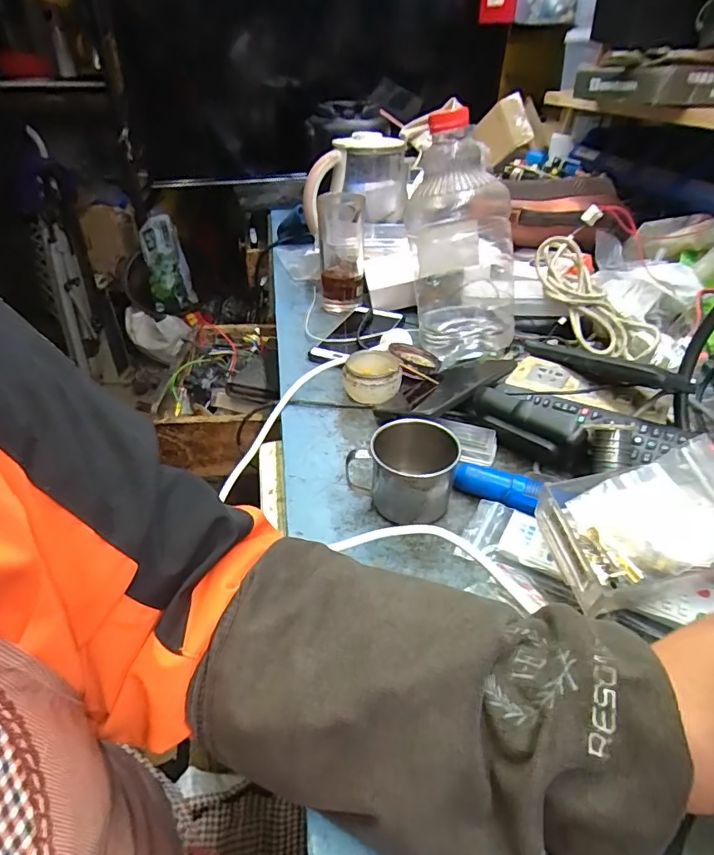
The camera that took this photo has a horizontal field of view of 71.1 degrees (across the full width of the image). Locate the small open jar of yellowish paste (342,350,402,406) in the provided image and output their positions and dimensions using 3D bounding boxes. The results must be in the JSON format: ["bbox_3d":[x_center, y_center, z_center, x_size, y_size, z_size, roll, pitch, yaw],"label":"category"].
[{"bbox_3d":[0.017,-0.054,0.551,0.062,0.037,0.069,-1,36,0],"label":"small open jar of yellowish paste"}]

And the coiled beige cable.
[{"bbox_3d":[0.293,-0.159,0.635,0.083,0.065,0.194,-21,67,-17],"label":"coiled beige cable"}]

